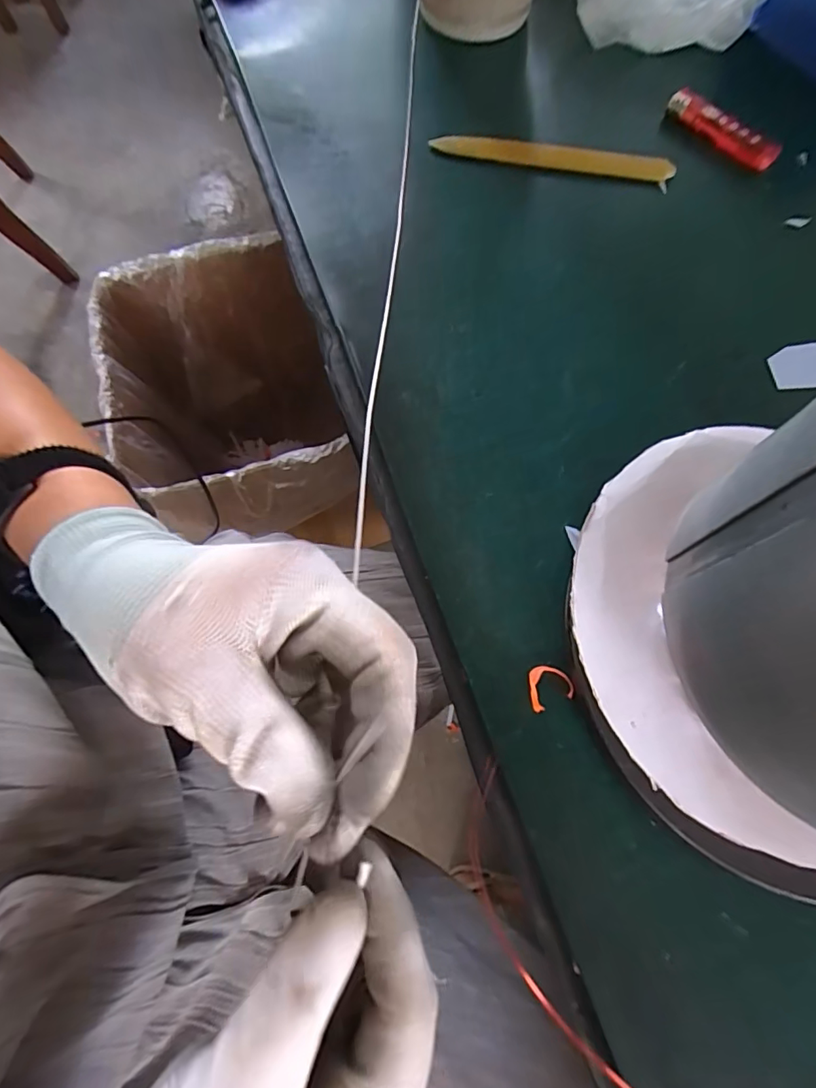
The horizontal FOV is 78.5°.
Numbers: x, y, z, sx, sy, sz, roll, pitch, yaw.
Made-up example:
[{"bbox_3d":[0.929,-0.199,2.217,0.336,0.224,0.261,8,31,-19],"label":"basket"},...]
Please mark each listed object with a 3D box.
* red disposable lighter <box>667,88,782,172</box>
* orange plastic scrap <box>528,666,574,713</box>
[{"bbox_3d":[0.221,-0.292,0.352,0.017,0.015,0.083,-38,74,-12],"label":"red disposable lighter"},{"bbox_3d":[0.065,0.065,0.226,0.020,0.004,0.019,-10,70,-3],"label":"orange plastic scrap"}]

